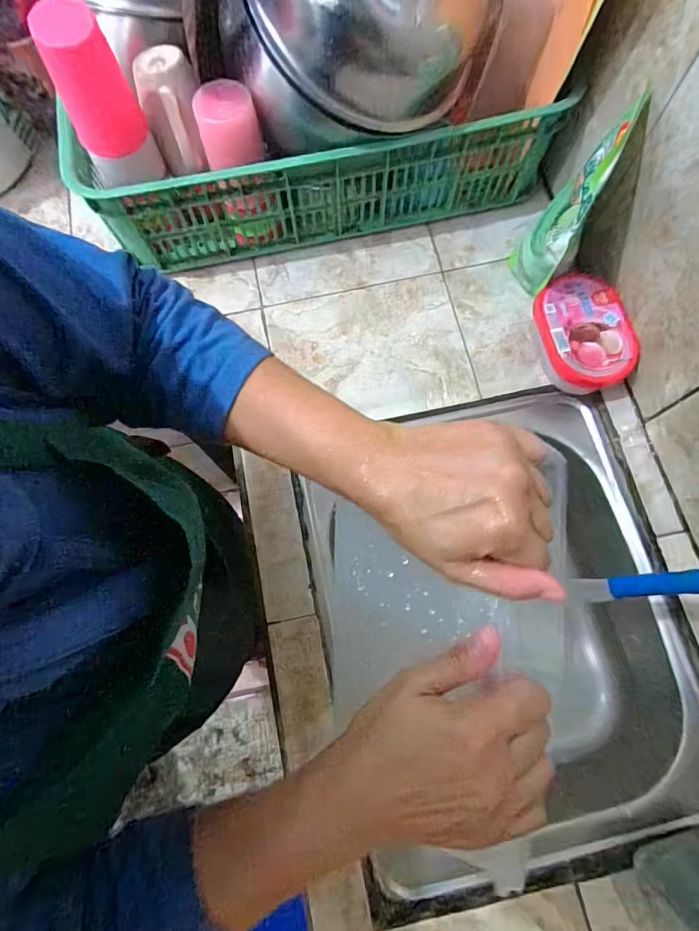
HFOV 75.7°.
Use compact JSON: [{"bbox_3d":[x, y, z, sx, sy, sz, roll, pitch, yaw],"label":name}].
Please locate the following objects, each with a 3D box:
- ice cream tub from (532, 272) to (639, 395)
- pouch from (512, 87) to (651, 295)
[{"bbox_3d":[0.282,-0.157,0.558,0.102,0.052,0.146,-13,74,-2],"label":"ice cream tub"},{"bbox_3d":[0.236,-0.286,0.511,0.052,0.215,0.112,26,76,8],"label":"pouch"}]

